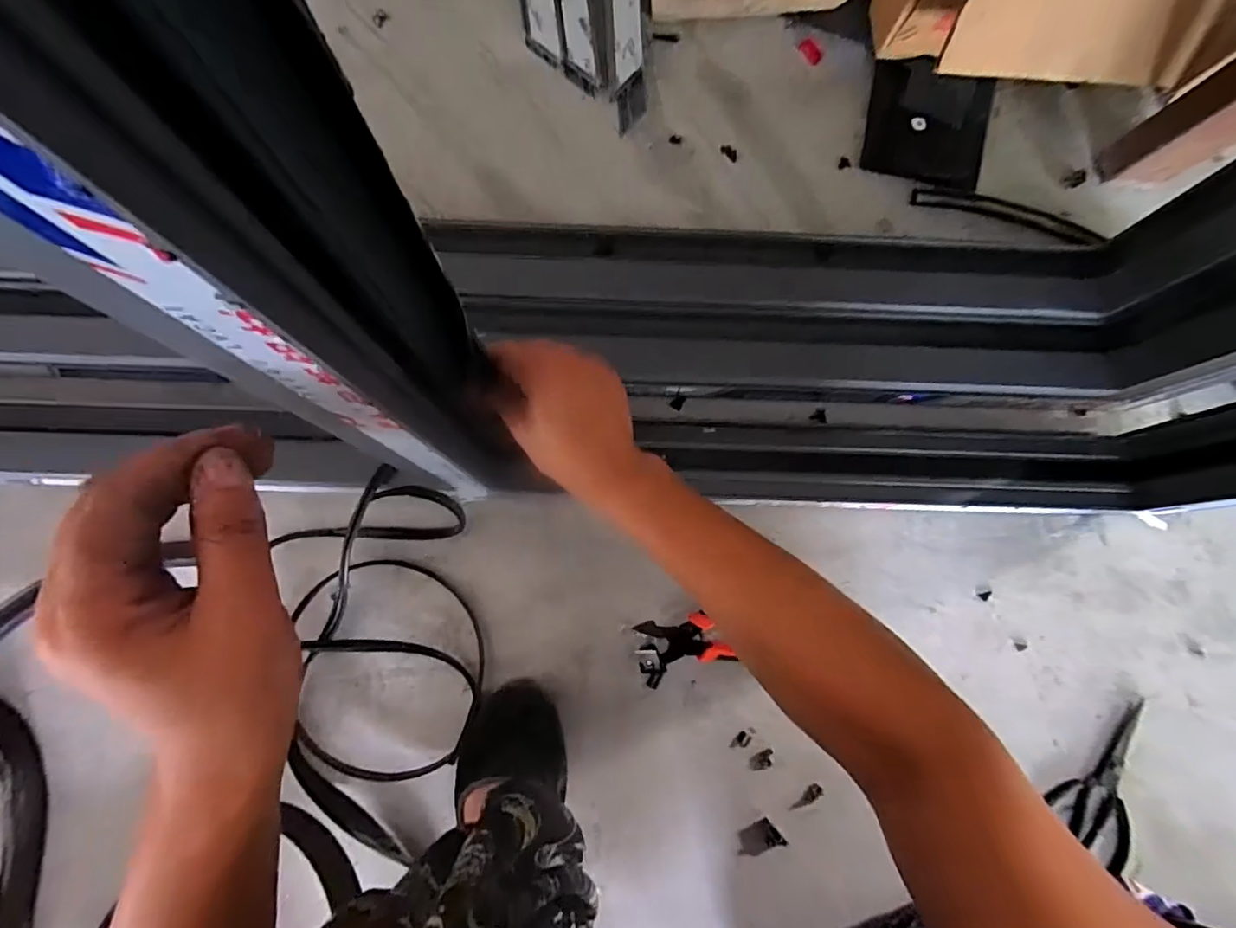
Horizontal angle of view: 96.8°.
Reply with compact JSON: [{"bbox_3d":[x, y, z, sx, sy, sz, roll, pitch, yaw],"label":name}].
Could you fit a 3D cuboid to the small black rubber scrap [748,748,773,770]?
[{"bbox_3d":[0.135,0.277,0.513,0.025,0.005,0.016,-30,87,-2],"label":"small black rubber scrap"}]

